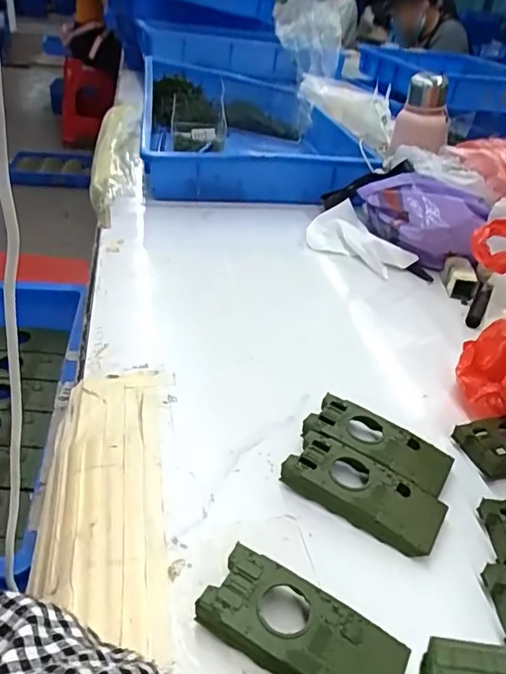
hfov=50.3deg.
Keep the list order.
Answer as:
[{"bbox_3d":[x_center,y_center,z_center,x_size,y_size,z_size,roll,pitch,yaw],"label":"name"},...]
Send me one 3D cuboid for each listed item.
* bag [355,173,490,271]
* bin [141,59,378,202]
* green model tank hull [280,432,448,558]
[{"bbox_3d":[0.212,-0.152,0.684,0.082,0.091,0.168,-8,37,-22],"label":"bag"},{"bbox_3d":[-0.019,-0.375,0.958,0.331,0.112,0.477,-3,36,-7],"label":"bin"},{"bbox_3d":[0.074,0.101,0.360,0.102,0.014,0.049,25,39,25],"label":"green model tank hull"}]

